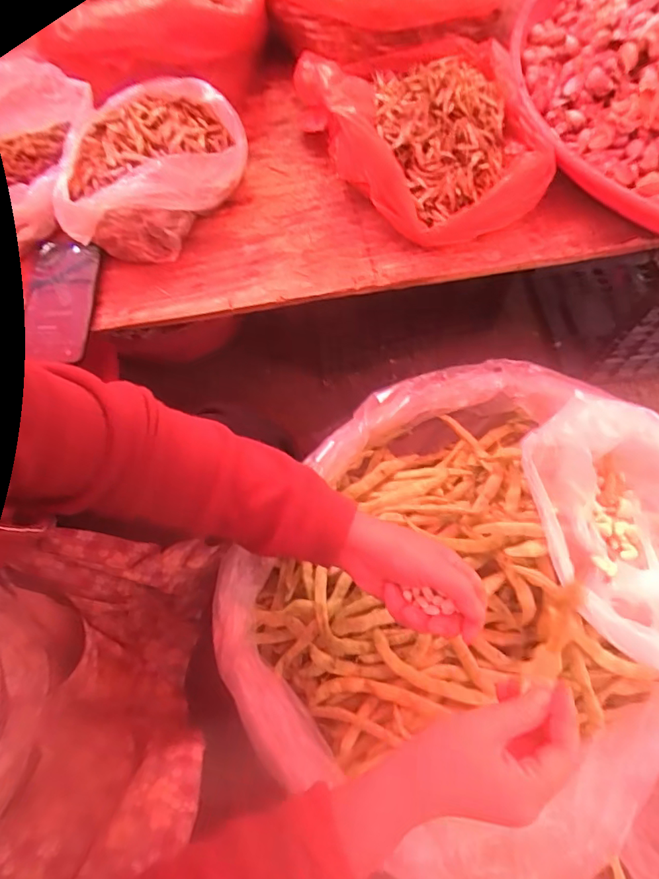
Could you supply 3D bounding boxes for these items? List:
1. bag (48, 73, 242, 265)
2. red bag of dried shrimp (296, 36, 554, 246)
[{"bbox_3d":[-0.213,-0.338,0.634,0.212,0.073,0.216,-8,66,-1],"label":"bag"},{"bbox_3d":[0.129,-0.390,0.628,0.236,0.079,0.305,-25,68,-8],"label":"red bag of dried shrimp"}]

